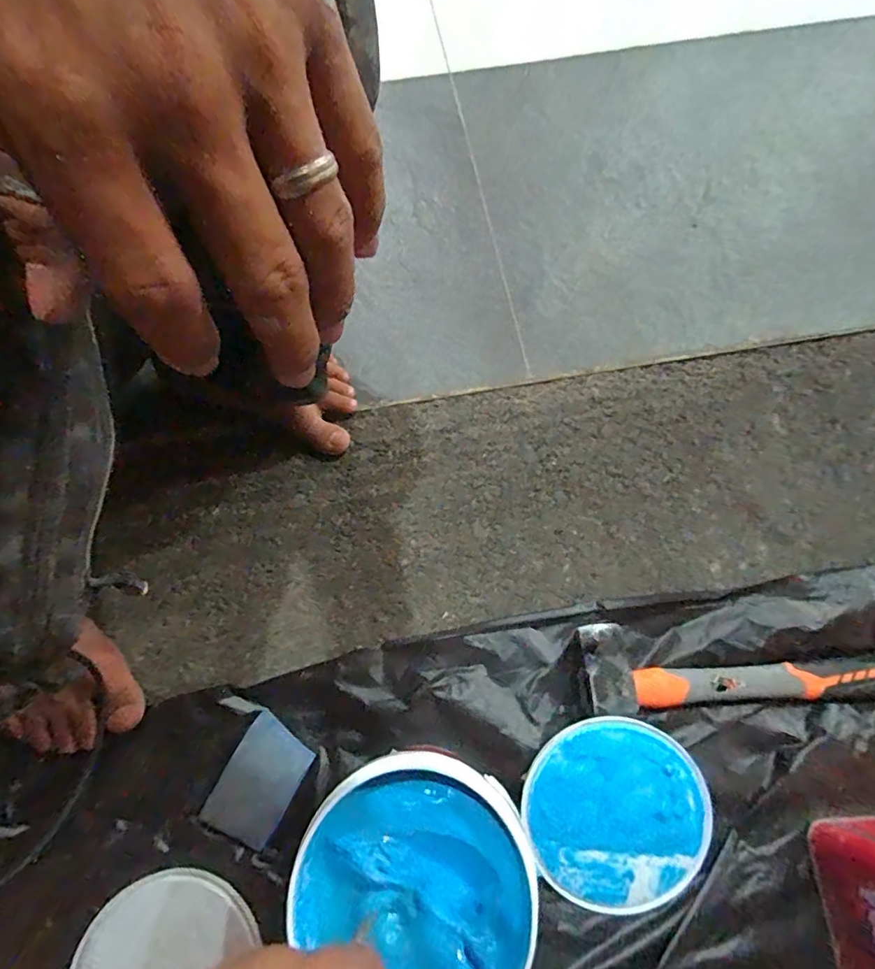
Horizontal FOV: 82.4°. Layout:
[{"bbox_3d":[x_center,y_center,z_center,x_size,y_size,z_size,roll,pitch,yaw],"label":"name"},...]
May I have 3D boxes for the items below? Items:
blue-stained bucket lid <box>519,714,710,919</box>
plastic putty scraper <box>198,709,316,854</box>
[{"bbox_3d":[0.138,0.259,0.392,0.139,0.009,0.139,0,88,3],"label":"blue-stained bucket lid"},{"bbox_3d":[-0.149,0.248,0.415,0.061,0.013,0.087,28,72,11],"label":"plastic putty scraper"}]

